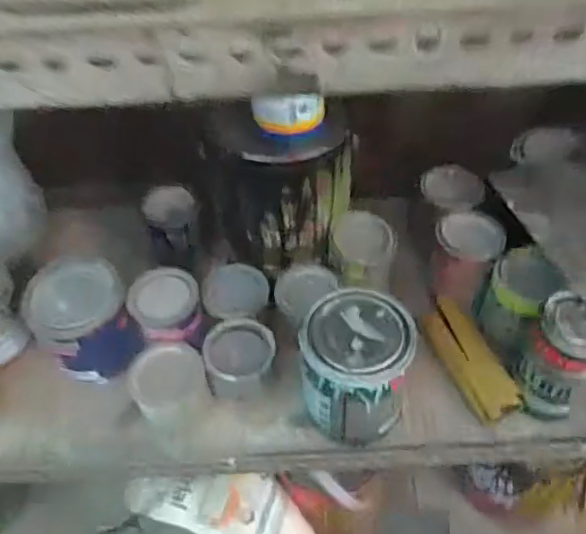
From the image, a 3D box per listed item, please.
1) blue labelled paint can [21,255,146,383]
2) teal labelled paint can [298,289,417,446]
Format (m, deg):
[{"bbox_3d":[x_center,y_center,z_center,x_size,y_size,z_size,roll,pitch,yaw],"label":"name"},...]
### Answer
[{"bbox_3d":[-0.228,0.060,0.643,0.098,0.099,0.095,-1,49,1],"label":"blue labelled paint can"},{"bbox_3d":[0.058,0.106,0.570,0.100,0.127,0.108,-1,49,1],"label":"teal labelled paint can"}]

